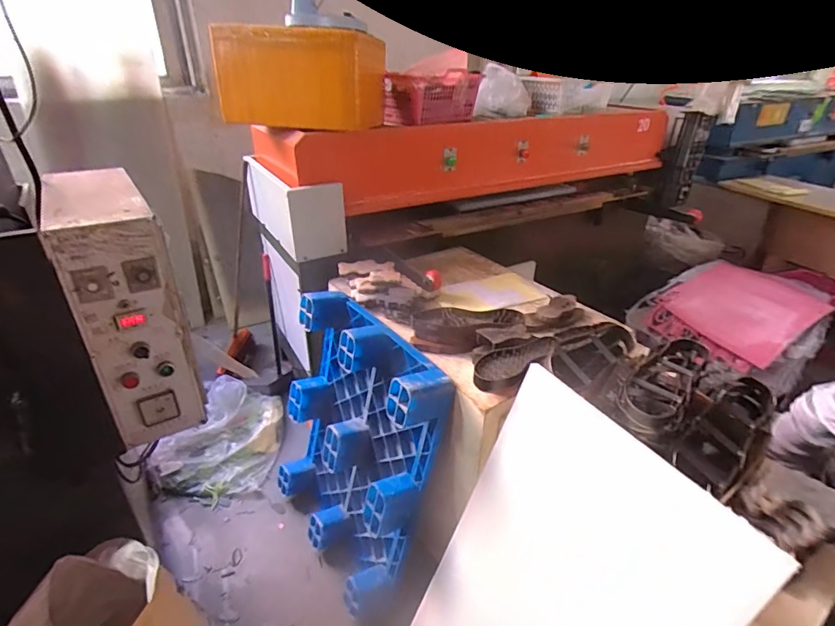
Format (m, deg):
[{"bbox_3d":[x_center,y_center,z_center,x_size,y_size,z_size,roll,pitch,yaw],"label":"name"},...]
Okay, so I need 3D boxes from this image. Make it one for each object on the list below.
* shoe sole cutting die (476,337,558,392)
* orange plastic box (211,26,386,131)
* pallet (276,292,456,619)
[{"bbox_3d":[0.227,0.119,1.099,0.120,0.048,0.232,23,36,36],"label":"shoe sole cutting die"},{"bbox_3d":[-0.416,-0.828,1.604,0.521,0.285,0.398,6,29,11],"label":"orange plastic box"},{"bbox_3d":[-0.214,0.406,1.408,0.156,0.786,0.596,-2,25,-40],"label":"pallet"}]

